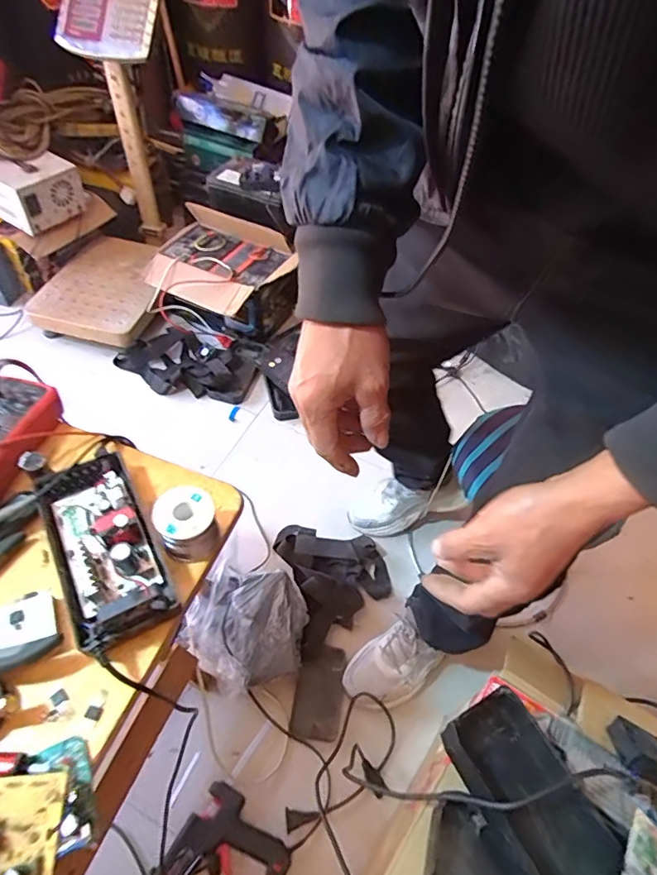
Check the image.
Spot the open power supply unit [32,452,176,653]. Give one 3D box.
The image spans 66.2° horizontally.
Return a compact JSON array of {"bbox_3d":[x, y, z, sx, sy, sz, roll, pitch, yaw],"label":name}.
[{"bbox_3d":[-0.206,0.092,0.451,0.086,0.051,0.183,-24,58,-22],"label":"open power supply unit"}]

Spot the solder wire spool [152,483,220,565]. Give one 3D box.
[{"bbox_3d":[-0.131,0.082,0.468,0.050,0.054,0.056,-13,54,-15],"label":"solder wire spool"}]

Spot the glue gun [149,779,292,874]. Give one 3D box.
[{"bbox_3d":[-0.161,0.636,0.742,0.156,0.030,0.165,32,56,19],"label":"glue gun"}]

